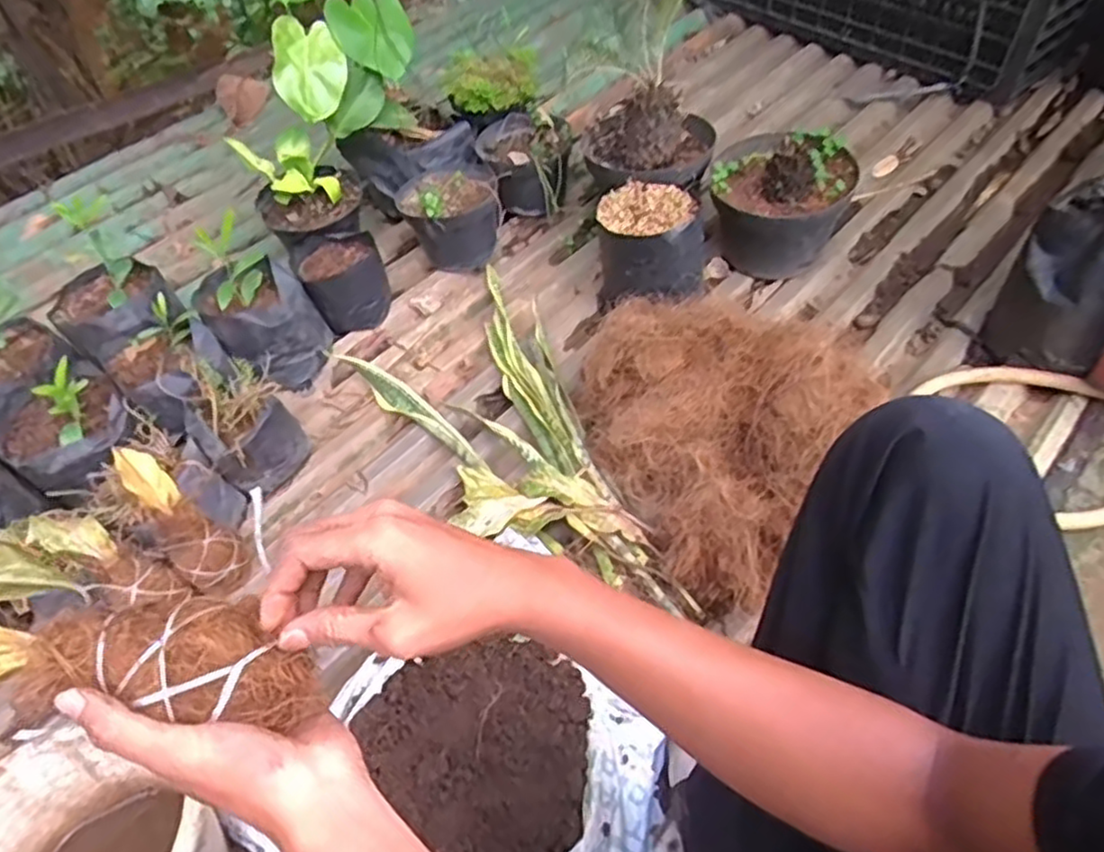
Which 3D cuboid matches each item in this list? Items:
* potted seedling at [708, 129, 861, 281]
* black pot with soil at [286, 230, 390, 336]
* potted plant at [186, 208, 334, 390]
[{"bbox_3d":[0.358,-0.351,1.141,0.211,0.191,0.175,15,53,13],"label":"potted seedling"},{"bbox_3d":[-0.332,-0.222,1.138,0.130,0.120,0.119,-1,51,1],"label":"black pot with soil"},{"bbox_3d":[-0.439,-0.175,1.059,0.143,0.200,0.183,-35,58,-23],"label":"potted plant"}]

